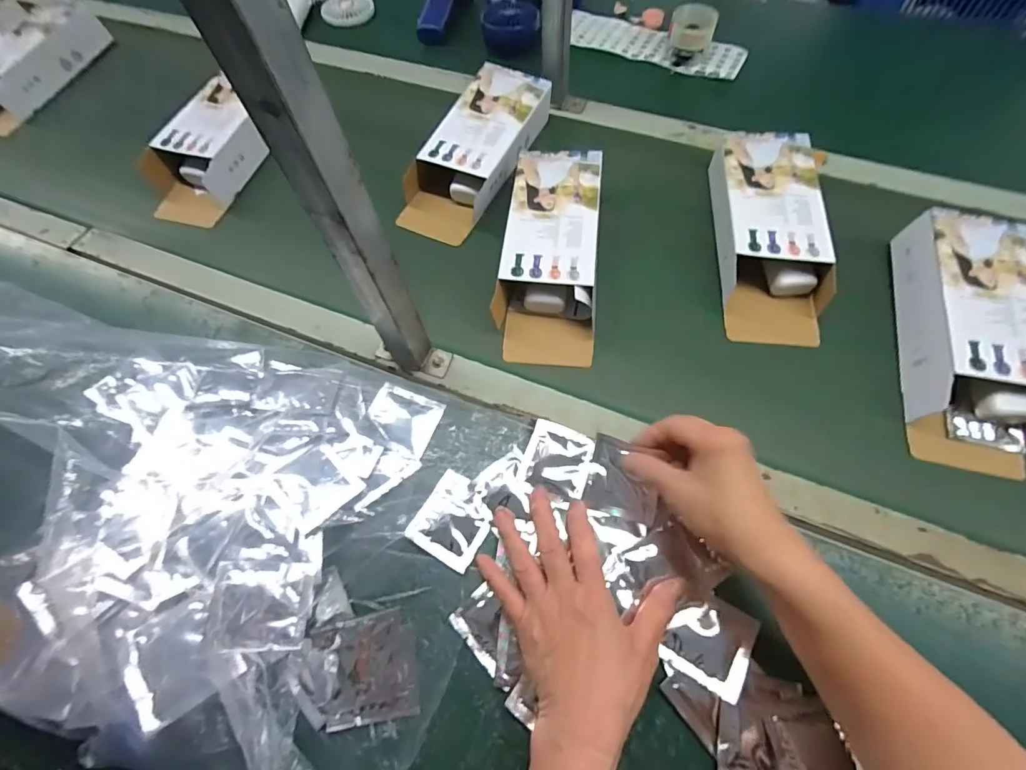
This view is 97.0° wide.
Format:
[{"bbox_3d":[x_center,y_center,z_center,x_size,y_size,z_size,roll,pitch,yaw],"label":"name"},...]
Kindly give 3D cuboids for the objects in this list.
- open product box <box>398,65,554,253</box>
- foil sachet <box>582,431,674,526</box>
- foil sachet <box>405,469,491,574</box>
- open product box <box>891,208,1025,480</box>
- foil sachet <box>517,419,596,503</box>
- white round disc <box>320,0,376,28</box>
[{"bbox_3d":[-0.048,-0.302,0.590,0.114,0.058,0.257,26,69,14],"label":"open product box"},{"bbox_3d":[0.099,0.084,0.402,0.062,0.007,0.066,14,95,23],"label":"foil sachet"},{"bbox_3d":[-0.052,0.121,0.412,0.062,0.012,0.070,27,70,14],"label":"foil sachet"},{"bbox_3d":[0.454,-0.048,0.445,0.112,0.061,0.257,11,66,8],"label":"open product box"},{"bbox_3d":[0.042,0.071,0.430,0.061,0.007,0.066,17,67,10],"label":"foil sachet"},{"bbox_3d":[-0.289,-0.657,0.791,0.090,0.015,0.088,-2,64,3],"label":"white round disc"}]

